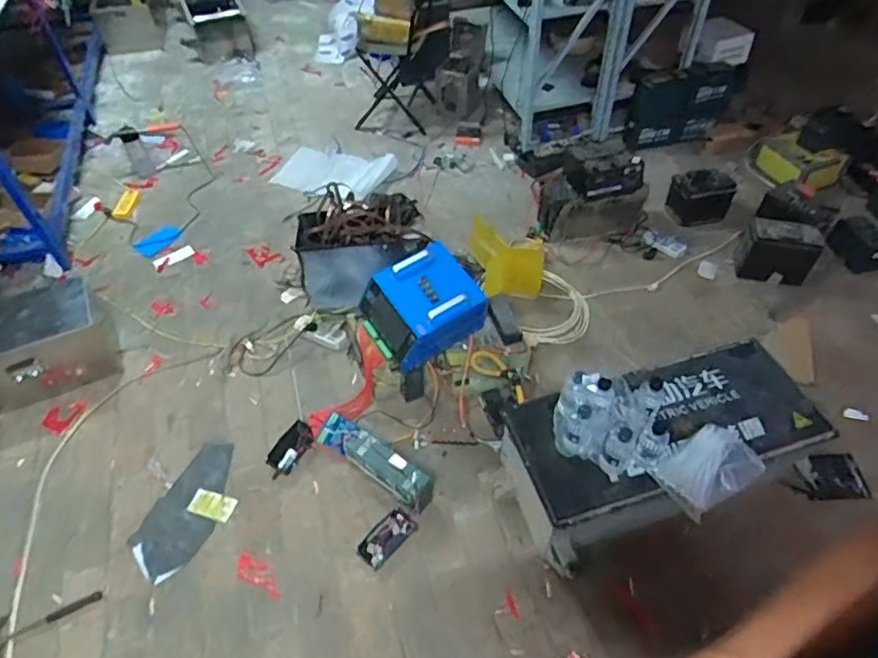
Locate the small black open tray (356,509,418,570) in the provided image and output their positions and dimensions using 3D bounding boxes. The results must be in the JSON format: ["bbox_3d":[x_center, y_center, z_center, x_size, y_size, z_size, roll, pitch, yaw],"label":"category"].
[{"bbox_3d":[-0.135,0.543,1.494,0.084,0.016,0.155,37,59,27],"label":"small black open tray"}]

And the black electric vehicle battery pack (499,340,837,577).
[{"bbox_3d":[0.557,0.295,1.509,0.738,0.313,0.379,-19,52,-15],"label":"black electric vehicle battery pack"}]

